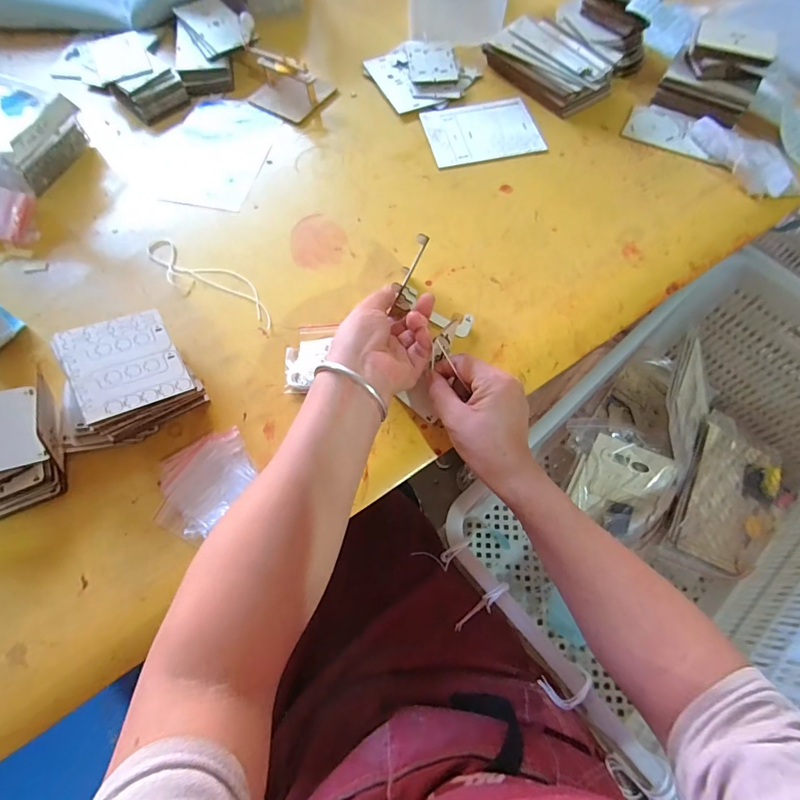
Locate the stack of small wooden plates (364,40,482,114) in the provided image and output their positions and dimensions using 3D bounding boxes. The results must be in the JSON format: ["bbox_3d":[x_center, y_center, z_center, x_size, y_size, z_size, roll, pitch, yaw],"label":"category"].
[{"bbox_3d":[0.035,-0.499,0.630,0.151,0.016,0.145,-30,70,-11],"label":"stack of small wooden plates"}]

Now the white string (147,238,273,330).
[{"bbox_3d":[-0.229,-0.141,0.492,0.202,0.004,0.053,28,71,11],"label":"white string"}]

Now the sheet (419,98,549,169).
[{"bbox_3d":[0.115,-0.385,0.592,0.156,0.006,0.118,-14,68,-5],"label":"sheet"}]

